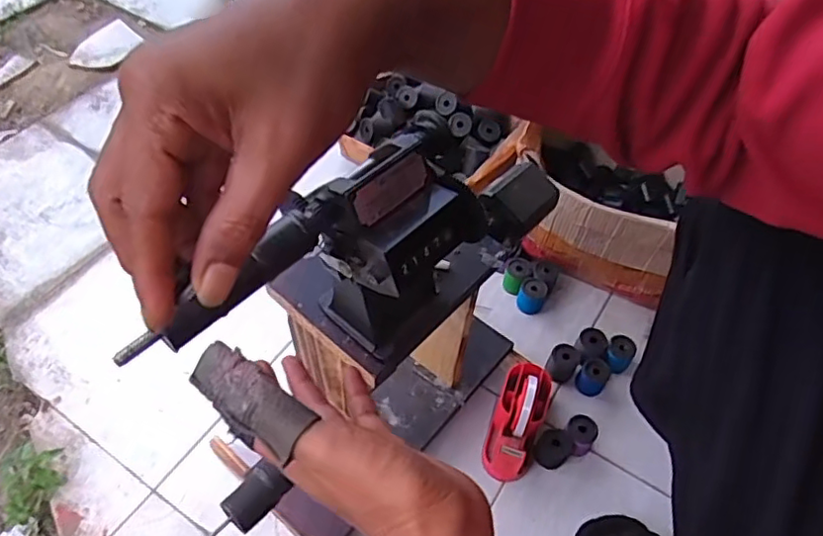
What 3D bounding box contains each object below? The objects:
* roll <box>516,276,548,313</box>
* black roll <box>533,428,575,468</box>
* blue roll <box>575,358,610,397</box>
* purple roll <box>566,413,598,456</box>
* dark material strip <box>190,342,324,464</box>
[{"bbox_3d":[0.204,0.052,1.014,0.045,0.060,0.042,2,52,-2],"label":"roll"},{"bbox_3d":[0.203,0.258,0.850,0.042,0.043,0.043,2,52,-2],"label":"black roll"},{"bbox_3d":[0.281,0.168,0.920,0.042,0.054,0.034,33,58,21],"label":"blue roll"},{"bbox_3d":[0.242,0.246,0.865,0.043,0.051,0.048,33,58,21],"label":"purple roll"},{"bbox_3d":[-0.084,0.068,0.307,0.070,0.011,0.031,36,59,19],"label":"dark material strip"}]

